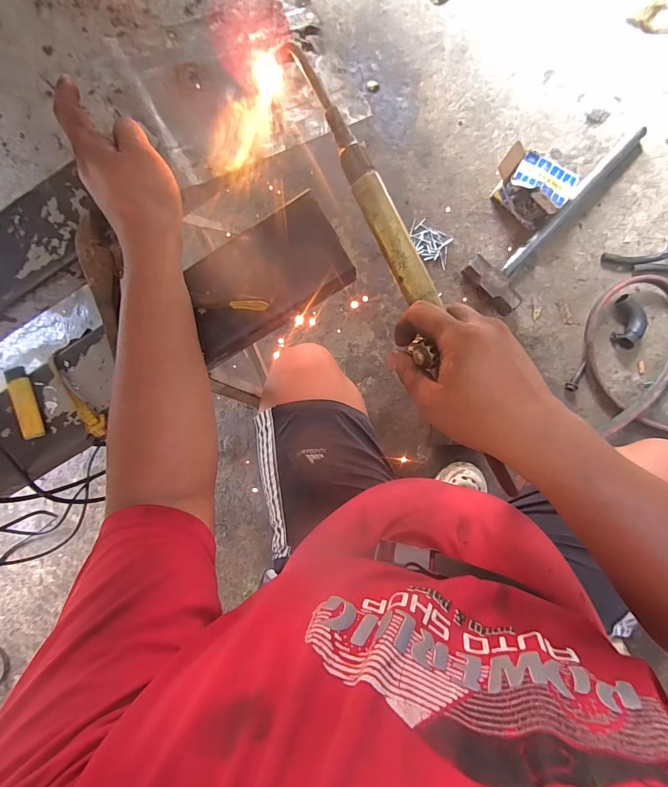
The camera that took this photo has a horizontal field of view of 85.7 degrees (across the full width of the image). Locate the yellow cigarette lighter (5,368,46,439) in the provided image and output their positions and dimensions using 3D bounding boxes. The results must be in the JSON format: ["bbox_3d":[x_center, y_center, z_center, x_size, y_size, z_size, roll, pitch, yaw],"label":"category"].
[{"bbox_3d":[-0.348,0.010,0.407,0.021,0.014,0.081,-11,92,5],"label":"yellow cigarette lighter"}]

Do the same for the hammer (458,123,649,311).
[{"bbox_3d":[0.529,-0.390,0.818,0.483,0.070,0.148,-41,88,9],"label":"hammer"}]

